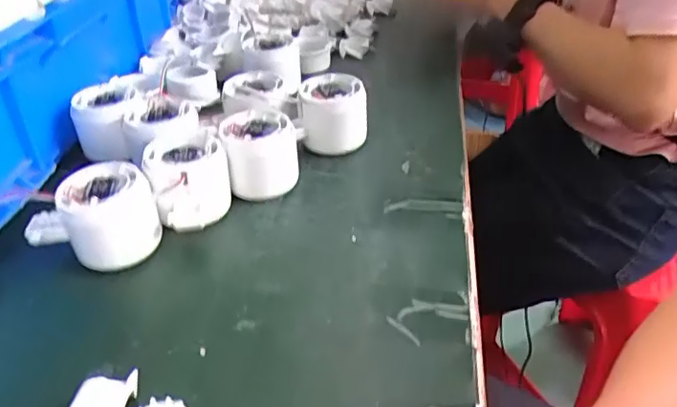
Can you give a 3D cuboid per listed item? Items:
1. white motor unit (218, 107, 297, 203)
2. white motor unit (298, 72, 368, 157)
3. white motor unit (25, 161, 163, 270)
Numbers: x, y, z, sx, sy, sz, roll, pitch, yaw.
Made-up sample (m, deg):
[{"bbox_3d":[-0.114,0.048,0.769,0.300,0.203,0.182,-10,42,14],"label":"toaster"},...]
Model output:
[{"bbox_3d":[-0.060,-0.037,0.449,0.055,0.053,0.049,-4,36,-6],"label":"white motor unit"},{"bbox_3d":[-0.006,-0.075,0.498,0.062,0.055,0.052,2,36,2],"label":"white motor unit"},{"bbox_3d":[-0.162,0.011,0.388,0.079,0.050,0.054,-15,39,-20],"label":"white motor unit"}]

